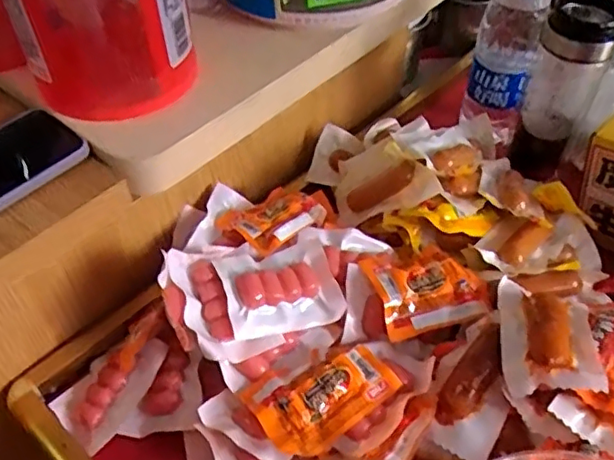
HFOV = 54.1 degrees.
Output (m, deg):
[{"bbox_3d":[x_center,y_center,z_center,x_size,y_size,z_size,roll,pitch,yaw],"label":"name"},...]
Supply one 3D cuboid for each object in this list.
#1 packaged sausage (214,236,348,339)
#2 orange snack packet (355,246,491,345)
[{"bbox_3d":[-0.021,0.042,0.450,0.087,0.018,0.069,-4,56,-24],"label":"packaged sausage"},{"bbox_3d":[0.092,0.042,0.459,0.088,0.022,0.069,-14,49,-12],"label":"orange snack packet"}]

